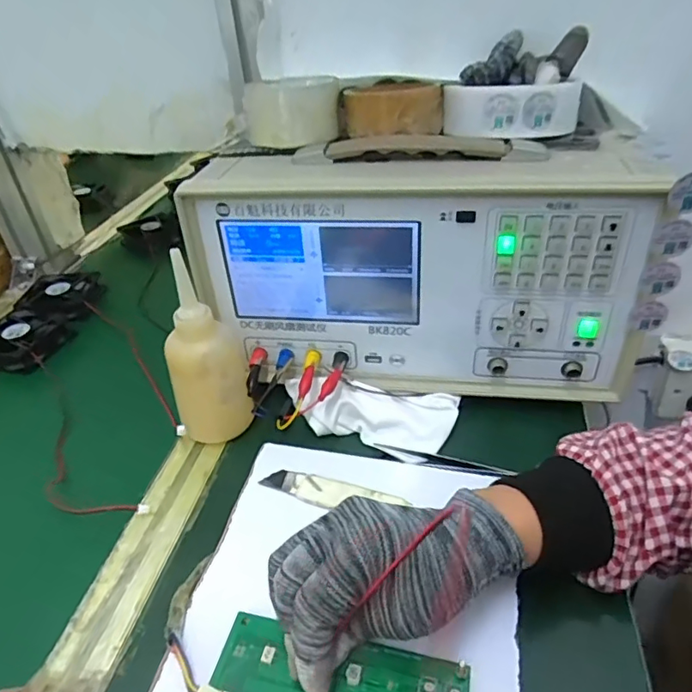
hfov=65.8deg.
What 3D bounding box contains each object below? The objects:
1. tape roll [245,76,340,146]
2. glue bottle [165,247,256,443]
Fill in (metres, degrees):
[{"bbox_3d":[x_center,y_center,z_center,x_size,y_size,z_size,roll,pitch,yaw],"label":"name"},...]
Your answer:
[{"bbox_3d":[-0.047,-0.207,0.470,0.080,0.056,0.080,-9,37,-5],"label":"tape roll"},{"bbox_3d":[-0.118,0.000,0.437,0.062,0.138,0.067,-12,38,-9],"label":"glue bottle"}]

